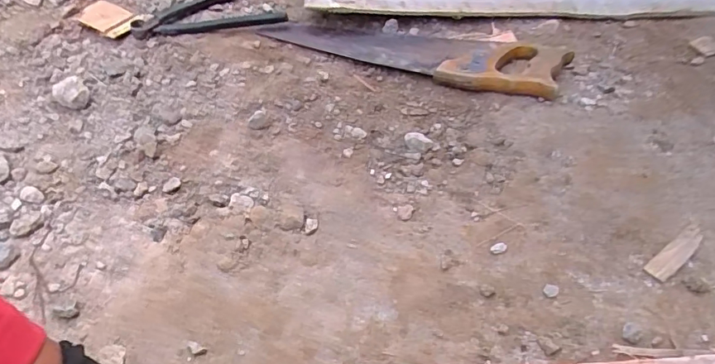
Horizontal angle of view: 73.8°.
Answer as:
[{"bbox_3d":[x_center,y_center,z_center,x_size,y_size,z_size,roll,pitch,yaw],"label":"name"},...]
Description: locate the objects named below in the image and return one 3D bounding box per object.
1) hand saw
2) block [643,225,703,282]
[{"bbox_3d":[0.078,-0.218,0.722,0.449,0.034,0.149,22,54,20],"label":"hand saw"},{"bbox_3d":[0.335,0.074,0.500,0.083,0.004,0.022,-31,55,-21],"label":"block"}]

